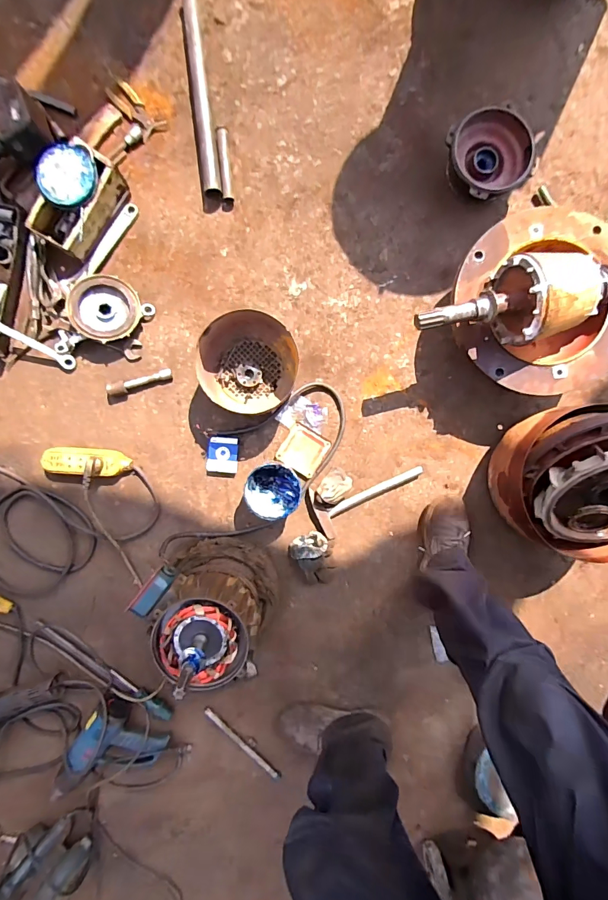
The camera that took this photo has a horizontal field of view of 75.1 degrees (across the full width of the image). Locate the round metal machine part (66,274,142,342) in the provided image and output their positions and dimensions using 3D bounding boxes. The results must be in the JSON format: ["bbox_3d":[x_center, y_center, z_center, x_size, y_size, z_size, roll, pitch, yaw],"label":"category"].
[{"bbox_3d":[-0.439,-0.312,0.865,0.143,0.043,0.139,0,91,1],"label":"round metal machine part"}]

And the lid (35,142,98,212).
[{"bbox_3d":[-0.473,-0.549,0.788,0.116,0.028,0.114,-1,102,-3],"label":"lid"}]

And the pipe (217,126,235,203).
[{"bbox_3d":[-0.172,-0.631,0.866,0.025,0.020,0.145,-4,95,2],"label":"pipe"}]

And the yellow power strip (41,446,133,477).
[{"bbox_3d":[-0.488,0.026,0.892,0.183,0.042,0.061,3,95,1],"label":"yellow power strip"}]

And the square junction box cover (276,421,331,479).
[{"bbox_3d":[-0.001,0.001,0.930,0.100,0.013,0.100,33,92,0],"label":"square junction box cover"}]

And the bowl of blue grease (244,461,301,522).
[{"bbox_3d":[-0.067,0.090,0.886,0.117,0.089,0.112,0,95,2],"label":"bowl of blue grease"}]

